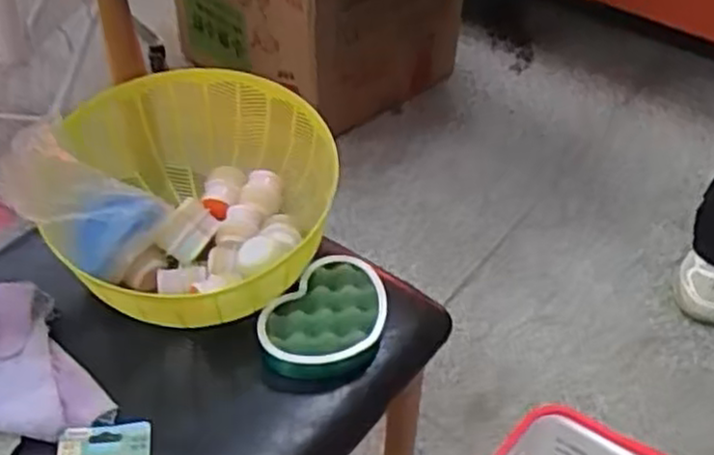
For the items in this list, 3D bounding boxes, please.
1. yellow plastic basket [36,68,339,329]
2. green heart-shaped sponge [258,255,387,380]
[{"bbox_3d":[-0.142,-0.028,0.685,0.237,0.121,0.243,1,45,0],"label":"yellow plastic basket"},{"bbox_3d":[-0.028,0.082,0.672,0.099,0.051,0.112,4,45,3],"label":"green heart-shaped sponge"}]

